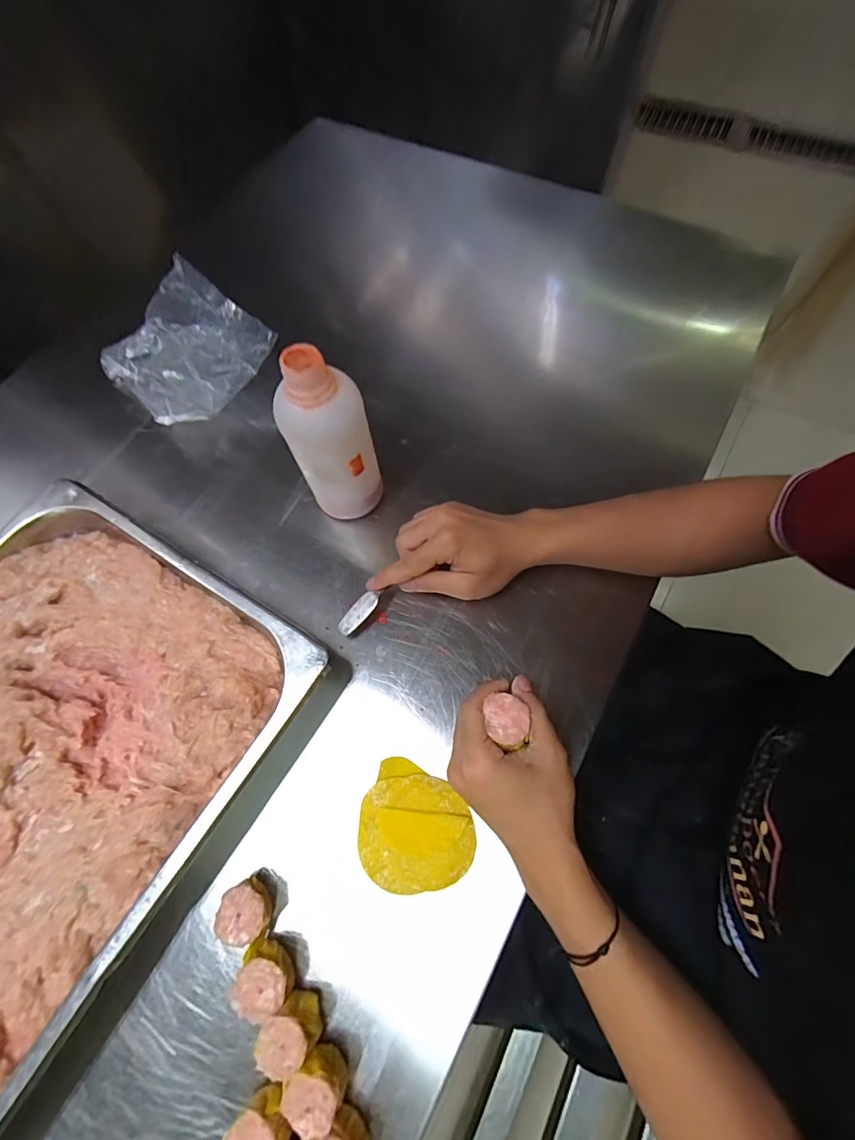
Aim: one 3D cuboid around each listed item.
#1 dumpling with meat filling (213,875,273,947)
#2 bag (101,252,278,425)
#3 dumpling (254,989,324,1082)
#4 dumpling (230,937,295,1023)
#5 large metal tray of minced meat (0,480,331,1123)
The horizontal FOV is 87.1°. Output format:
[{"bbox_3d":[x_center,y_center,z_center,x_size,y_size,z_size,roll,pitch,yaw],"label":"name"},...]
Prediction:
[{"bbox_3d":[-0.135,0.255,0.338,0.037,0.035,0.034,-1,68,2],"label":"dumpling with meat filling"},{"bbox_3d":[-0.274,-0.250,0.502,0.140,0.033,0.153,39,86,-6],"label":"bag"},{"bbox_3d":[-0.095,0.320,0.312,0.032,0.036,0.039,41,75,16],"label":"dumpling"},{"bbox_3d":[-0.117,0.294,0.324,0.039,0.032,0.034,25,71,12],"label":"dumpling"},{"bbox_3d":[-0.353,0.208,0.345,0.329,0.069,0.527,30,72,13],"label":"large metal tray of minced meat"}]

